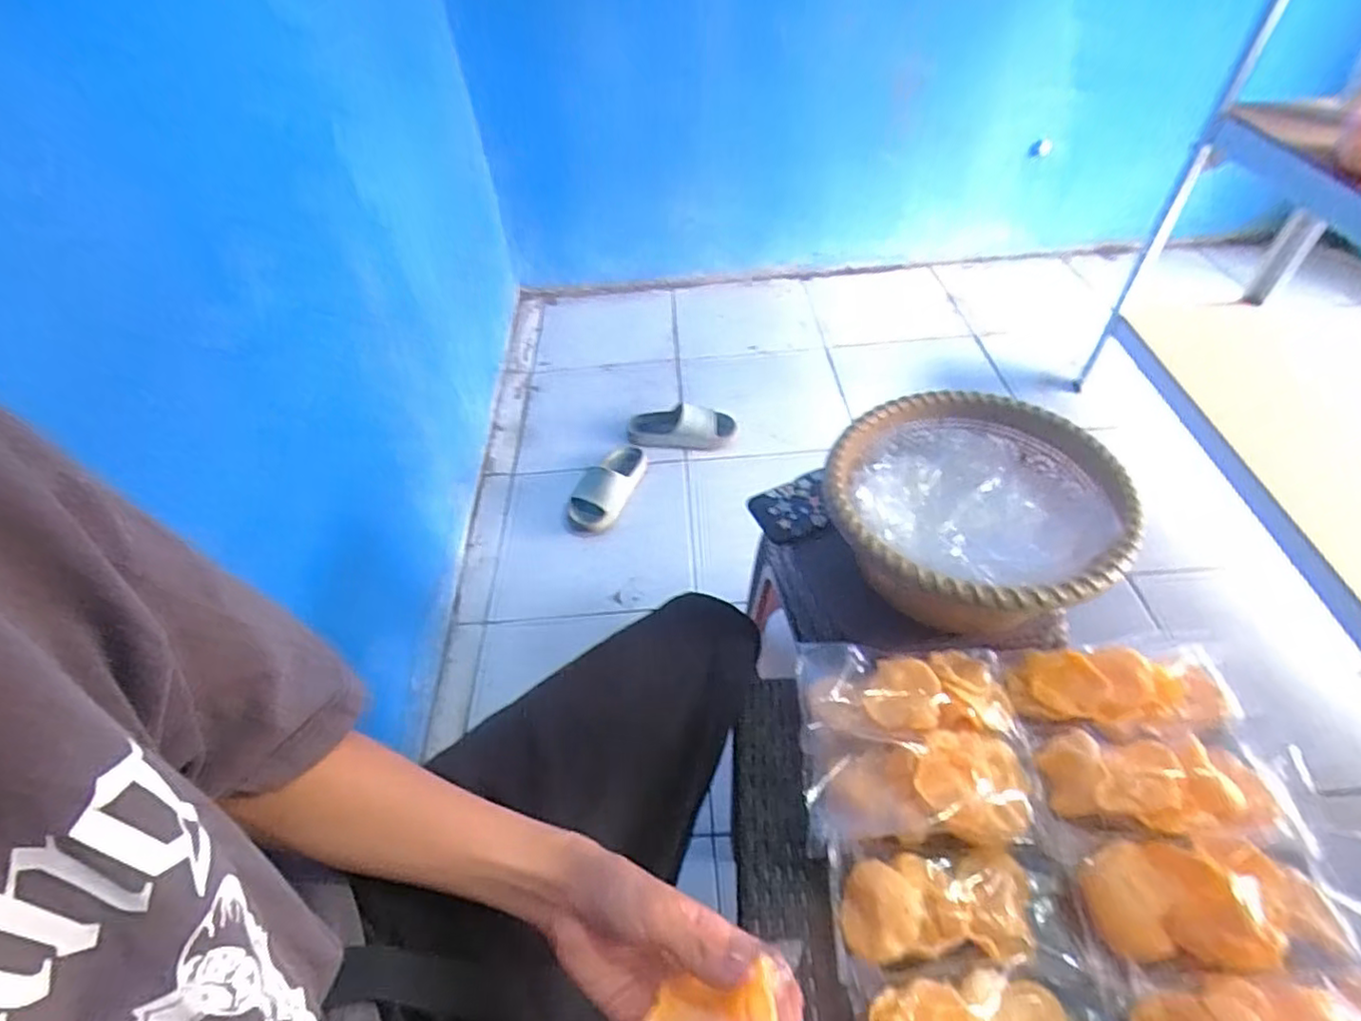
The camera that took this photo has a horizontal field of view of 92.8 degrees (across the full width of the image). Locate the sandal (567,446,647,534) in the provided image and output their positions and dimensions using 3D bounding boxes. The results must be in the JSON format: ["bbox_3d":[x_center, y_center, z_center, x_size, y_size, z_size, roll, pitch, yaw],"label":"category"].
[{"bbox_3d":[-0.154,-0.062,1.396,0.114,0.082,0.246,19,53,20],"label":"sandal"}]

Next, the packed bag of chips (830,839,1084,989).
[{"bbox_3d":[0.204,0.299,0.484,0.177,0.041,0.090,-1,49,4],"label":"packed bag of chips"}]

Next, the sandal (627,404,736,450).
[{"bbox_3d":[0.001,-0.191,1.515,0.254,0.063,0.108,1,49,6],"label":"sandal"}]

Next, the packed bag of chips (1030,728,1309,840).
[{"bbox_3d":[0.388,0.214,0.512,0.185,0.043,0.087,-2,49,3],"label":"packed bag of chips"}]

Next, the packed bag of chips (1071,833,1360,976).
[{"bbox_3d":[0.389,0.277,0.459,0.181,0.056,0.084,-2,49,3],"label":"packed bag of chips"}]

